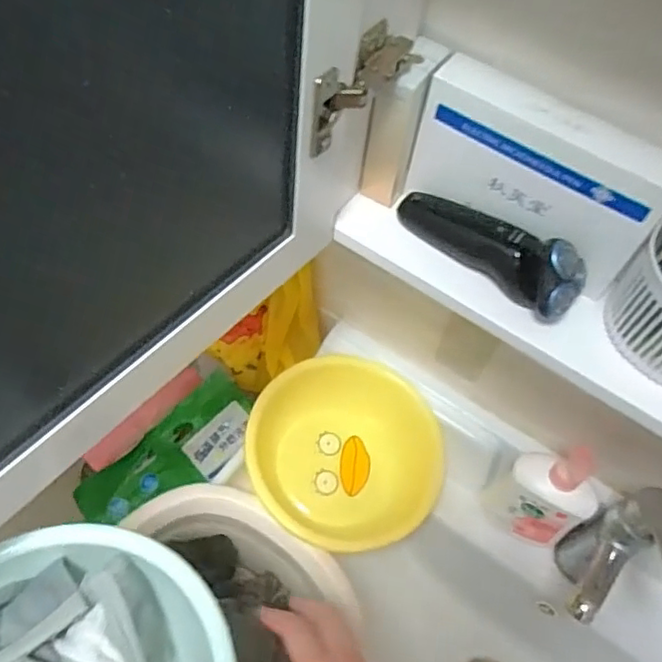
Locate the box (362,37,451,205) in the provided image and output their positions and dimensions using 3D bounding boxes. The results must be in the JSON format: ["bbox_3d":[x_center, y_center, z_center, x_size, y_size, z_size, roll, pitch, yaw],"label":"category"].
[{"bbox_3d":[0.057,-0.165,0.494,0.031,0.115,0.058,30,60,15],"label":"box"}]

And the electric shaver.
[{"bbox_3d":[0.127,-0.073,0.486,0.160,0.050,0.053,39,62,20],"label":"electric shaver"}]

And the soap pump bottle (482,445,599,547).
[{"bbox_3d":[0.243,0.187,0.699,0.065,0.183,0.097,-36,66,-24],"label":"soap pump bottle"}]

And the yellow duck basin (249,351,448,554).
[{"bbox_3d":[0.020,0.144,0.743,0.225,0.083,0.229,2,57,-3],"label":"yellow duck basin"}]

